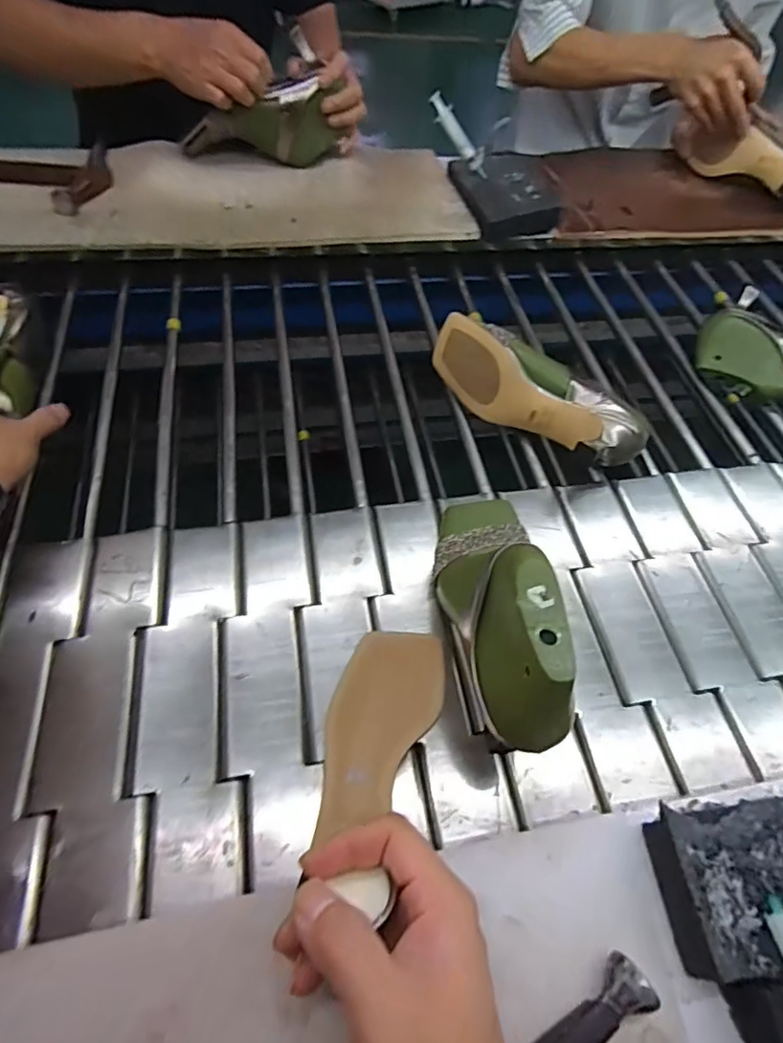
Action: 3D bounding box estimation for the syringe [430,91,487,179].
[{"bbox_3d":[0.095,-0.523,0.734,0.122,0.025,0.024,32,45,-40],"label":"syringe"}]

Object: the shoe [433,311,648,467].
[{"bbox_3d":[0.149,-0.131,0.573,0.243,0.087,0.072,31,60,14],"label":"shoe"}]

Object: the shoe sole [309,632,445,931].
[{"bbox_3d":[-0.014,0.140,0.352,0.076,0.026,0.213,6,28,13],"label":"shoe sole"}]

